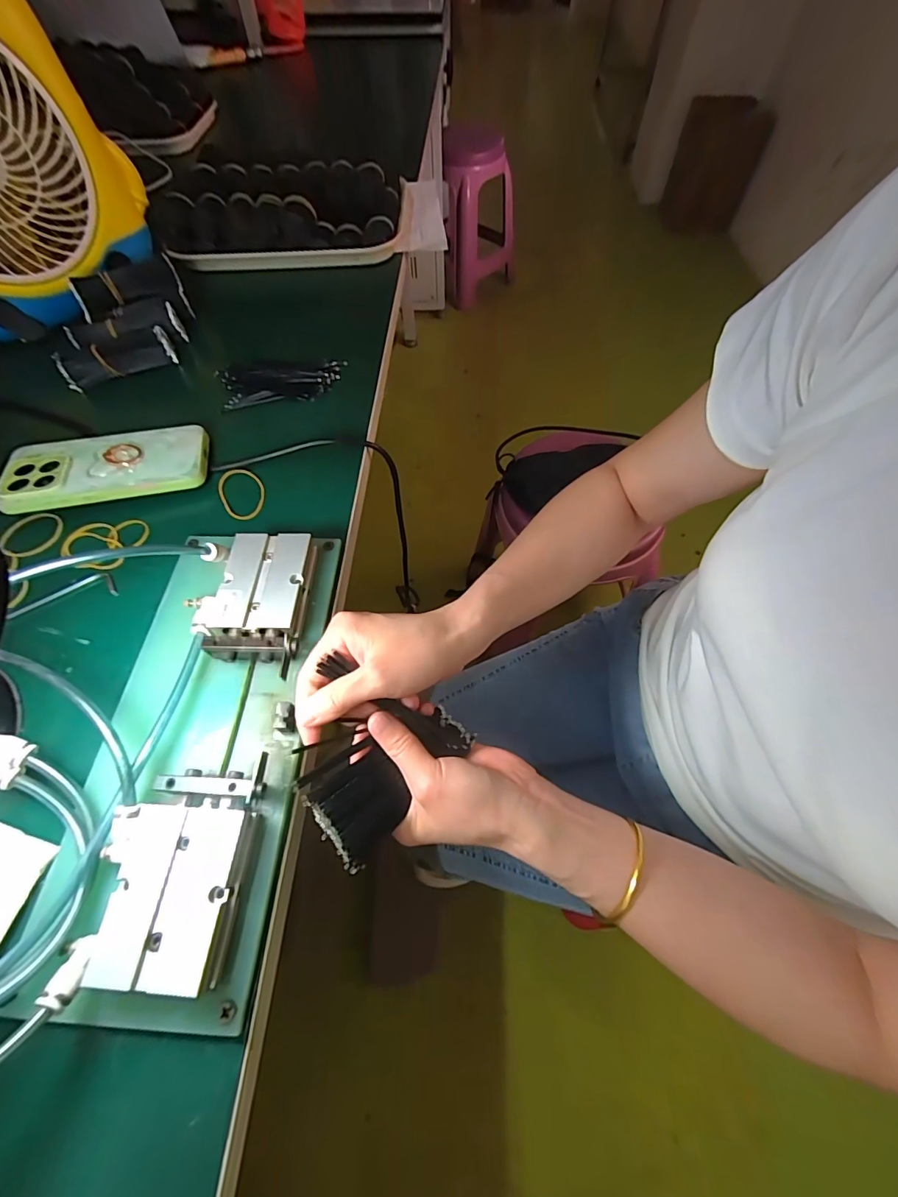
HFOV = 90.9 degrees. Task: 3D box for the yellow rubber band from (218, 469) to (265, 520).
[{"bbox_3d":[-0.174,-0.089,0.372,0.035,0.004,0.054,-22,69,-16],"label":"yellow rubber band"}]

